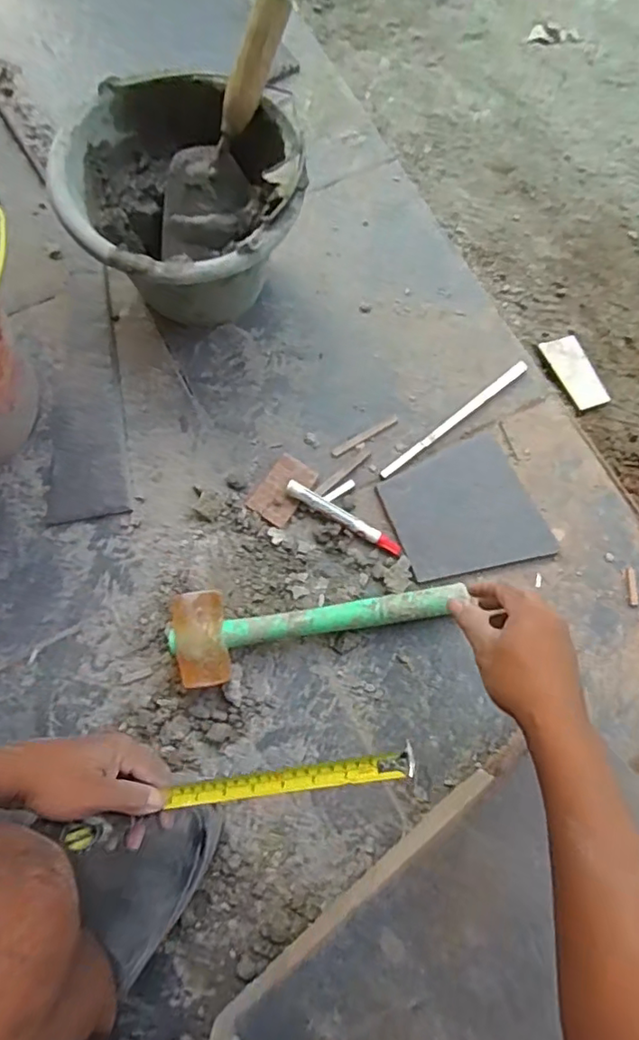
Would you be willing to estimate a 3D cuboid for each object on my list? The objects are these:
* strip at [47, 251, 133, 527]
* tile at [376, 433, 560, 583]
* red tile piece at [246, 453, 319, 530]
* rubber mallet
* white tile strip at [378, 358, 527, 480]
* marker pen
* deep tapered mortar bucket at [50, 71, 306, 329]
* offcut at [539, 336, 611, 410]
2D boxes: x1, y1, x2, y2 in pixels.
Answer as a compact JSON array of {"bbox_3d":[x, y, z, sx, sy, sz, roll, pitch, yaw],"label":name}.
[{"bbox_3d":[-0.286,-0.167,0.693,0.088,0.007,0.343,-8,75,-4],"label":"strip"},{"bbox_3d":[0.166,-0.006,0.658,0.160,0.007,0.151,-23,76,-7],"label":"tile"},{"bbox_3d":[-0.041,-0.035,0.656,0.052,0.009,0.078,33,76,7],"label":"red tile piece"},{"bbox_3d":[-0.004,0.110,0.599,0.289,0.047,0.091,-6,75,-8],"label":"rubber mallet"},{"bbox_3d":[0.164,-0.122,0.687,0.229,0.004,0.016,-38,79,-11],"label":"white tile strip"},{"bbox_3d":[0.028,-0.002,0.645,0.144,0.017,0.016,29,76,7],"label":"marker pen"},{"bbox_3d":[-0.143,-0.334,0.651,0.240,0.170,0.240,0,76,0],"label":"deep tapered mortar bucket"},{"bbox_3d":[0.339,-0.196,0.758,0.062,0.009,0.104,-20,75,-18],"label":"offcut"}]

